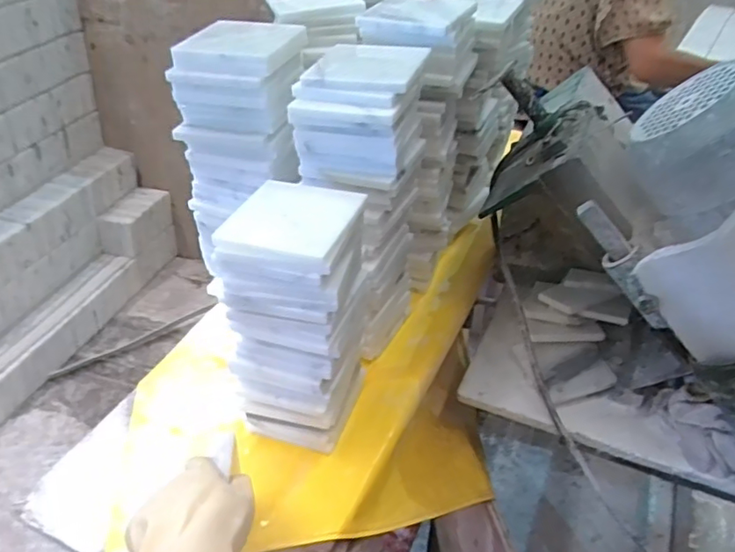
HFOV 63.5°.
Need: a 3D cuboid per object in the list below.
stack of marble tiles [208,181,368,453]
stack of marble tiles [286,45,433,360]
[{"bbox_3d":[-0.065,0.039,0.575,0.112,0.261,0.105,10,40,13],"label":"stack of marble tiles"},{"bbox_3d":[-0.008,-0.068,0.646,0.116,0.323,0.141,22,44,25],"label":"stack of marble tiles"}]

